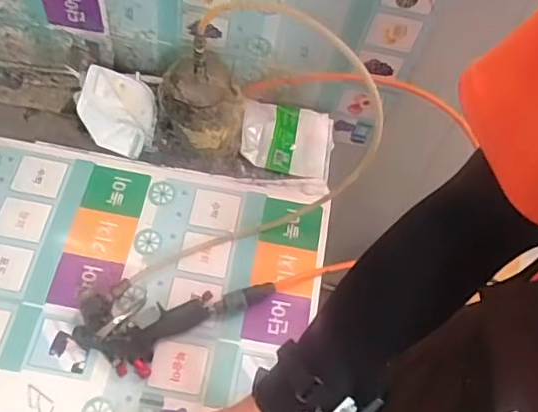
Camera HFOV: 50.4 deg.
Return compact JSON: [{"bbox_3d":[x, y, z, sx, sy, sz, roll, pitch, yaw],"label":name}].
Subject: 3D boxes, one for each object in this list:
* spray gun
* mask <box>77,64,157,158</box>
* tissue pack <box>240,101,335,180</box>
[{"bbox_3d":[-0.121,0.155,0.735,0.243,0.031,0.114,2,62,-6],"label":"spray gun"},{"bbox_3d":[-0.230,-0.143,0.869,0.120,0.055,0.116,16,62,2],"label":"mask"},{"bbox_3d":[0.029,-0.108,0.915,0.144,0.035,0.137,10,61,-1],"label":"tissue pack"}]

